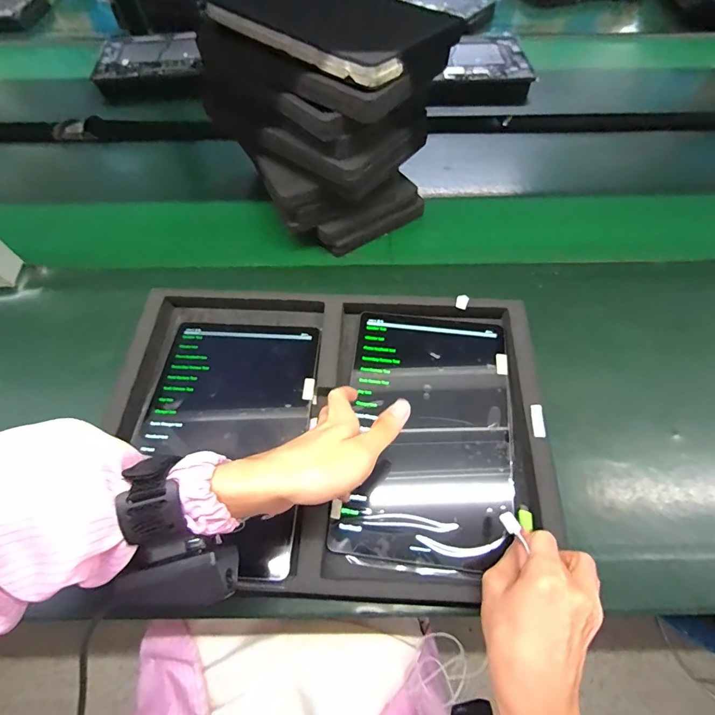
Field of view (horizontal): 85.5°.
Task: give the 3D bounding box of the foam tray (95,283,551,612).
[{"bbox_3d":[-0.033,0.071,0.399,0.425,0.053,0.299,4,64,2],"label":"foam tray"}]

